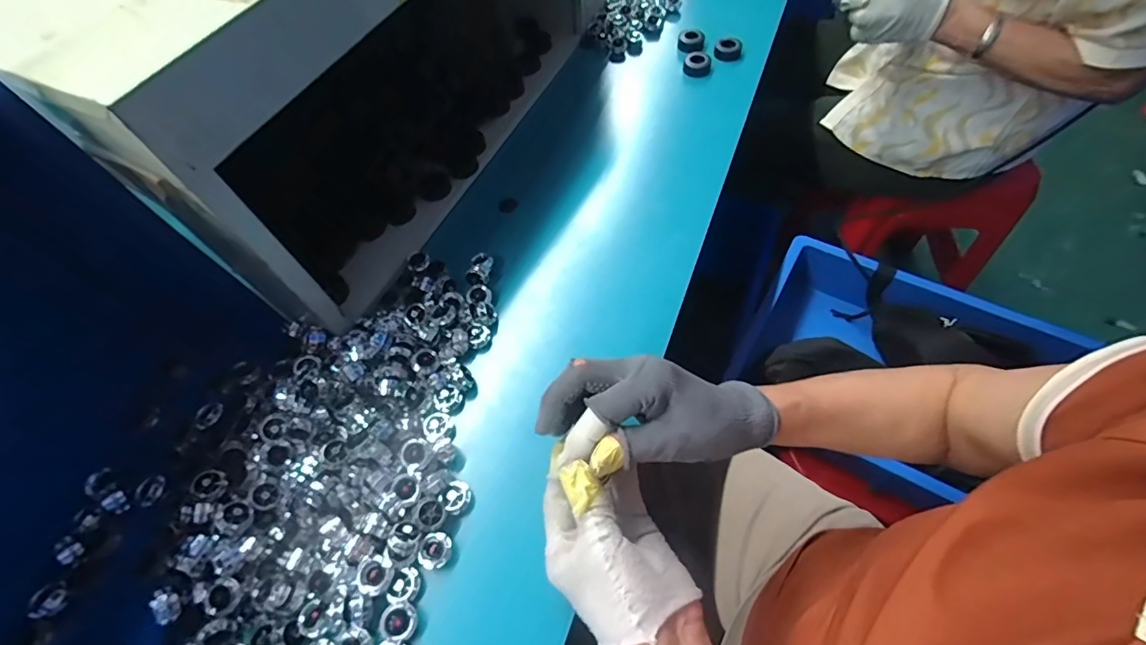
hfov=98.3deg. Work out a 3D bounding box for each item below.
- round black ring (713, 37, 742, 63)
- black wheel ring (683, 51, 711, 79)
[{"bbox_3d":[0.220,-0.387,0.705,0.038,0.018,0.038,12,61,11],"label":"round black ring"},{"bbox_3d":[0.174,-0.363,0.693,0.036,0.016,0.044,8,60,8],"label":"black wheel ring"}]

